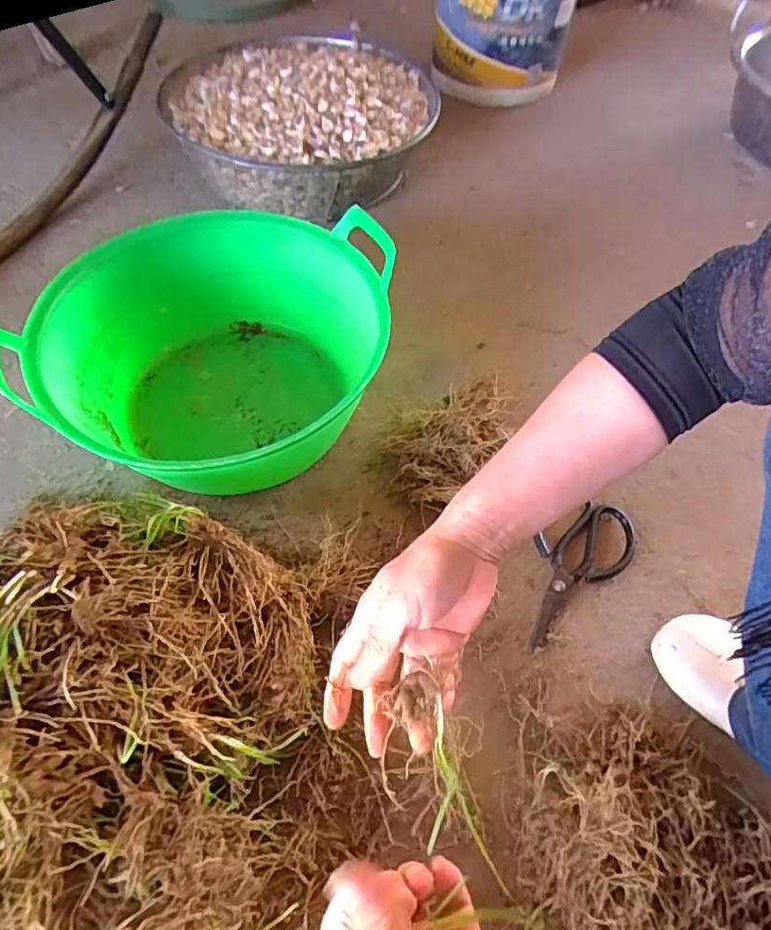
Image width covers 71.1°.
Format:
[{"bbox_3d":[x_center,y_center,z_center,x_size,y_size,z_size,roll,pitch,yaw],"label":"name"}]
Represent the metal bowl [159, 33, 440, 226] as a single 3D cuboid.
[{"bbox_3d":[-0.141,-0.590,0.938,0.437,0.137,0.453,0,56,0],"label":"metal bowl"}]

